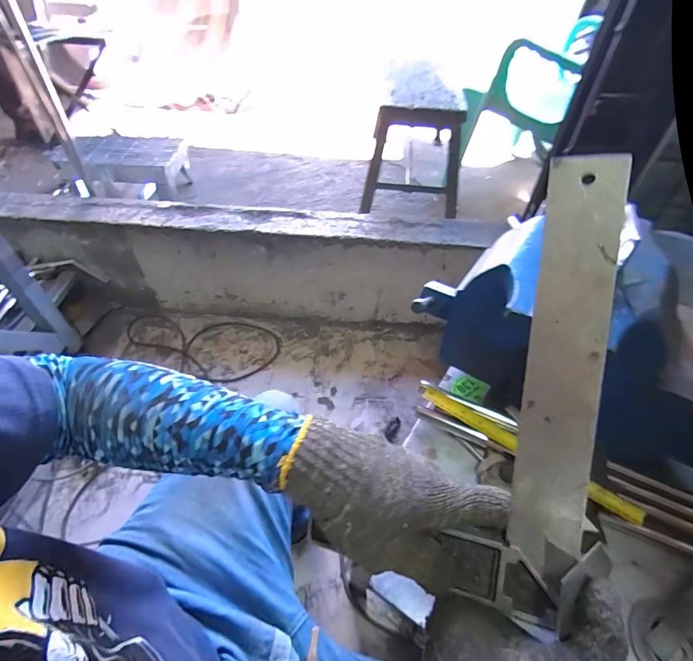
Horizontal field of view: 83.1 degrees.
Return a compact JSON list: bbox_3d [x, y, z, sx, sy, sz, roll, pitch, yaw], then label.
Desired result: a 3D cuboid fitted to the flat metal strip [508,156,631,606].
[{"bbox_3d":[0.140,0.027,0.253,0.043,0.267,0.009,8,4,30],"label":"flat metal strip"}]

